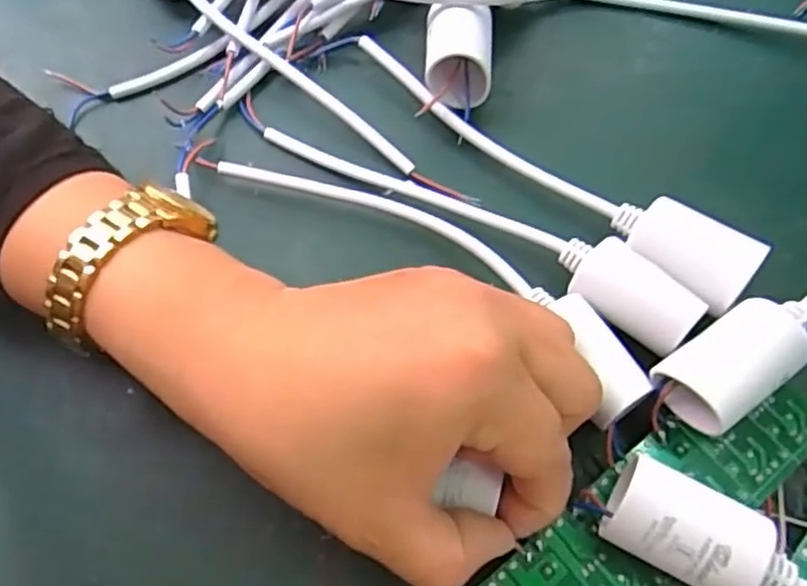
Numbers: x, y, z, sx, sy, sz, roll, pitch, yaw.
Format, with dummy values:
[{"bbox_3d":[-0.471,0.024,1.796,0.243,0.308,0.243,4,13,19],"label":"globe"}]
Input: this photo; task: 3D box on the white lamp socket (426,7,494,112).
[{"bbox_3d":[0.023,-0.096,0.299,0.027,0.032,0.036,2,68,2],"label":"white lamp socket"}]

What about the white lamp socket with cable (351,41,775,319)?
[{"bbox_3d":[0.048,-0.049,0.280,0.179,0.027,0.026,35,73,14],"label":"white lamp socket with cable"}]

